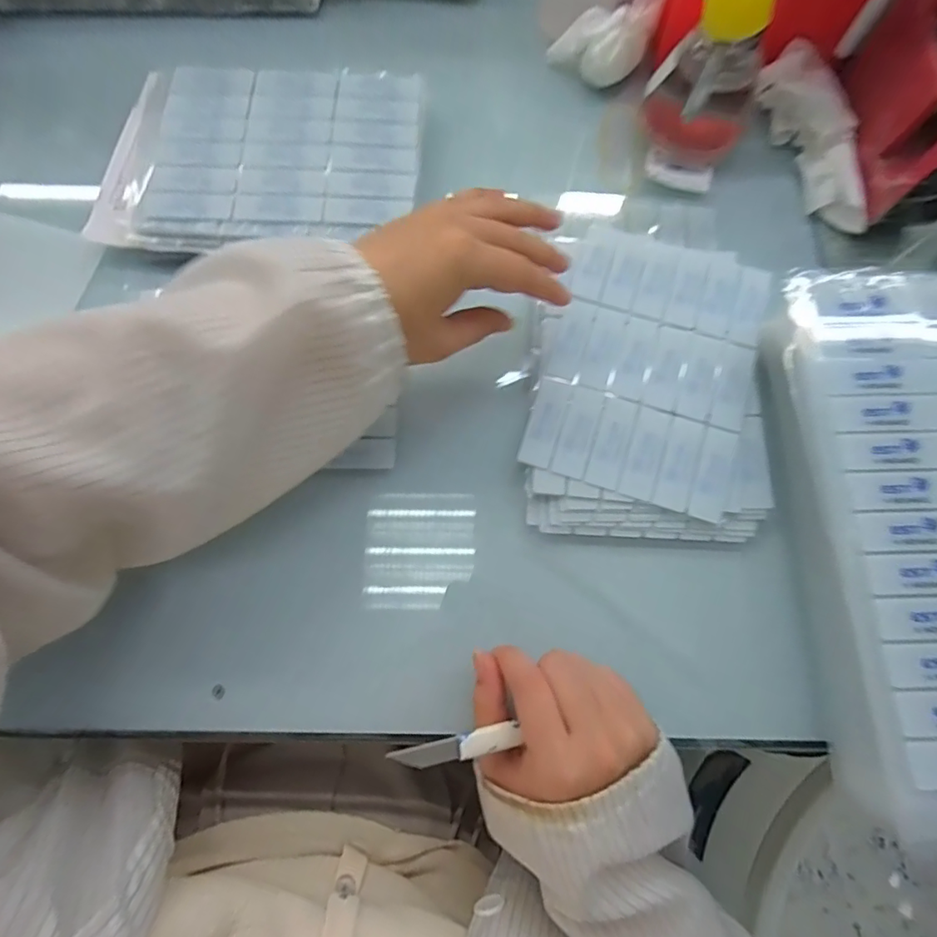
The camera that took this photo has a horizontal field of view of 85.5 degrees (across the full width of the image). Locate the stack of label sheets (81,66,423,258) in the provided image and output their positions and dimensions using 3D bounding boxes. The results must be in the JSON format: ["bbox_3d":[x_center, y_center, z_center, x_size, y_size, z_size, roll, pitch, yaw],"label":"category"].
[{"bbox_3d":[-0.150,-0.225,0.367,0.224,0.019,0.149,1,76,-2],"label":"stack of label sheets"}]

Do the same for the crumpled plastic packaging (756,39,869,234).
[{"bbox_3d":[0.263,-0.244,0.384,0.039,0.035,0.143,-19,86,-6],"label":"crumpled plastic packaging"}]

